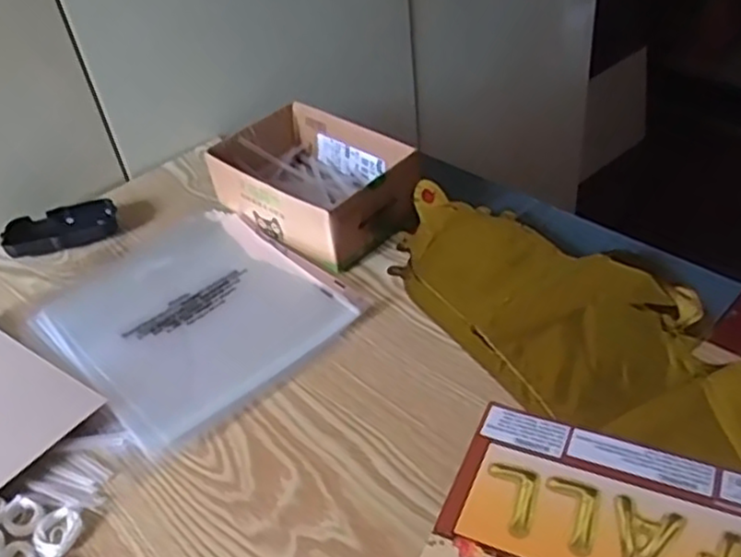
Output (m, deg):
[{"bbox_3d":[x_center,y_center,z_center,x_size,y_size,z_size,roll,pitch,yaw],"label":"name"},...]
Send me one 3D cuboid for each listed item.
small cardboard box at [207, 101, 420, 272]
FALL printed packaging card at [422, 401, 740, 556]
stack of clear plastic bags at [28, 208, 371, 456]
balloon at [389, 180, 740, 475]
[{"bbox_3d":[-0.054,-0.095,0.720,0.196,0.071,0.133,28,52,34],"label":"small cardboard box"},{"bbox_3d":[0.140,0.156,0.436,0.189,0.004,0.153,13,45,22],"label":"FALL printed packaging card"},{"bbox_3d":[-0.156,0.023,0.623,0.210,0.018,0.234,-36,48,-29],"label":"stack of clear plastic bags"},{"bbox_3d":[0.183,0.046,0.562,0.184,0.033,0.426,-26,44,-20],"label":"balloon"}]

